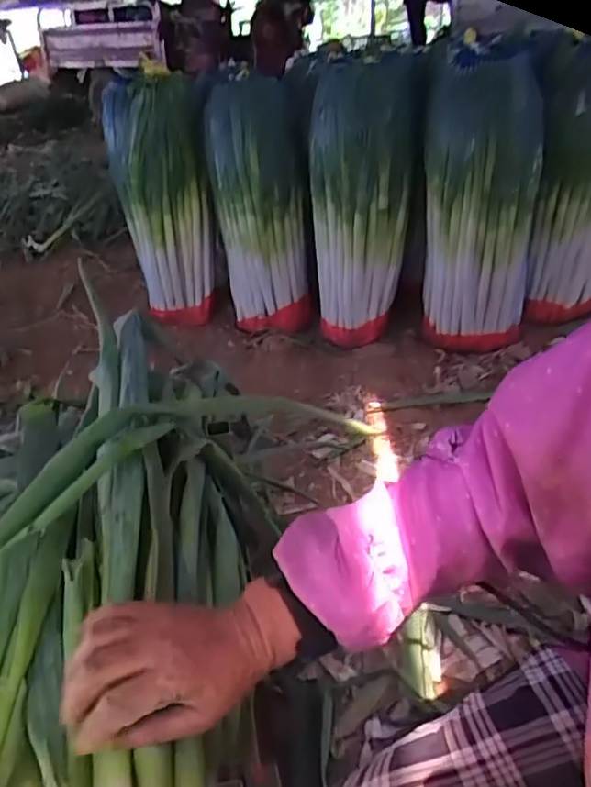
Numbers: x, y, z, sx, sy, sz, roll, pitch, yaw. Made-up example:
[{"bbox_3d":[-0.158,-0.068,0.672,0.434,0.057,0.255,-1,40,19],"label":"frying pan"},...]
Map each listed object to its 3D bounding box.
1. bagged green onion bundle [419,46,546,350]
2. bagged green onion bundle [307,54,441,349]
[{"bbox_3d":[0.483,-0.482,1.596,0.290,0.717,0.228,3,34,11],"label":"bagged green onion bundle"},{"bbox_3d":[0.208,-0.537,1.722,0.325,0.734,0.364,0,34,7],"label":"bagged green onion bundle"}]

